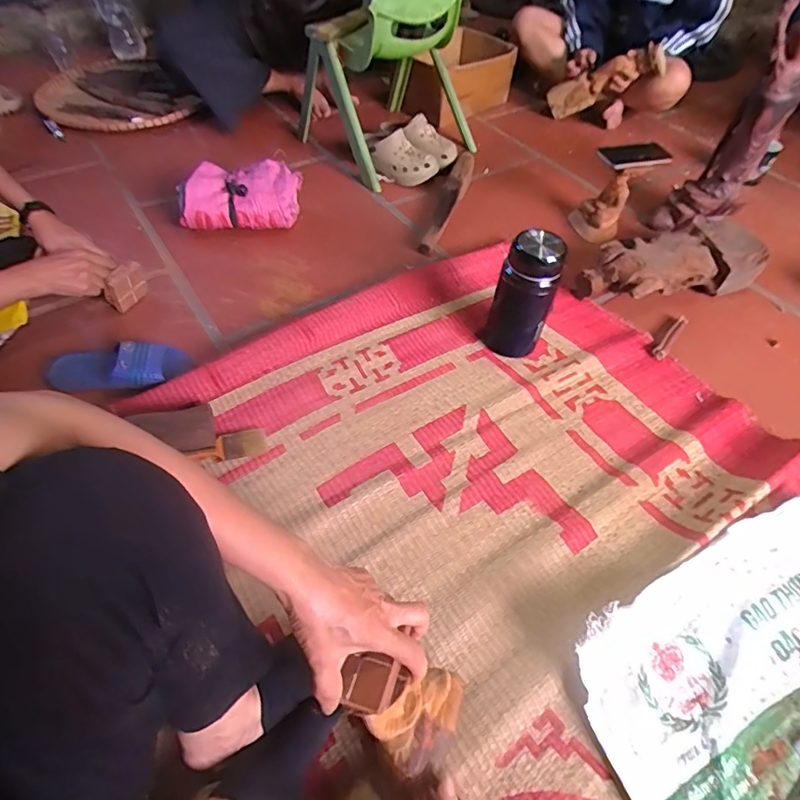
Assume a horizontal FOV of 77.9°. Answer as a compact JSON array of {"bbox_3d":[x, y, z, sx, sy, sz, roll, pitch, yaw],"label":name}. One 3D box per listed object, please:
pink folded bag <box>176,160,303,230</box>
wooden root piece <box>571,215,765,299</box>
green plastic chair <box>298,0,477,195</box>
[{"bbox_3d":[-0.340,-0.435,1.057,0.259,0.111,0.092,-10,53,-10],"label":"pink folded bag"},{"bbox_3d":[0.542,-0.266,1.010,0.350,0.093,0.174,-18,55,-16],"label":"wooden root piece"},{"bbox_3d":[-0.017,-0.867,1.204,0.403,0.486,0.332,-30,59,-23],"label":"green plastic chair"}]

